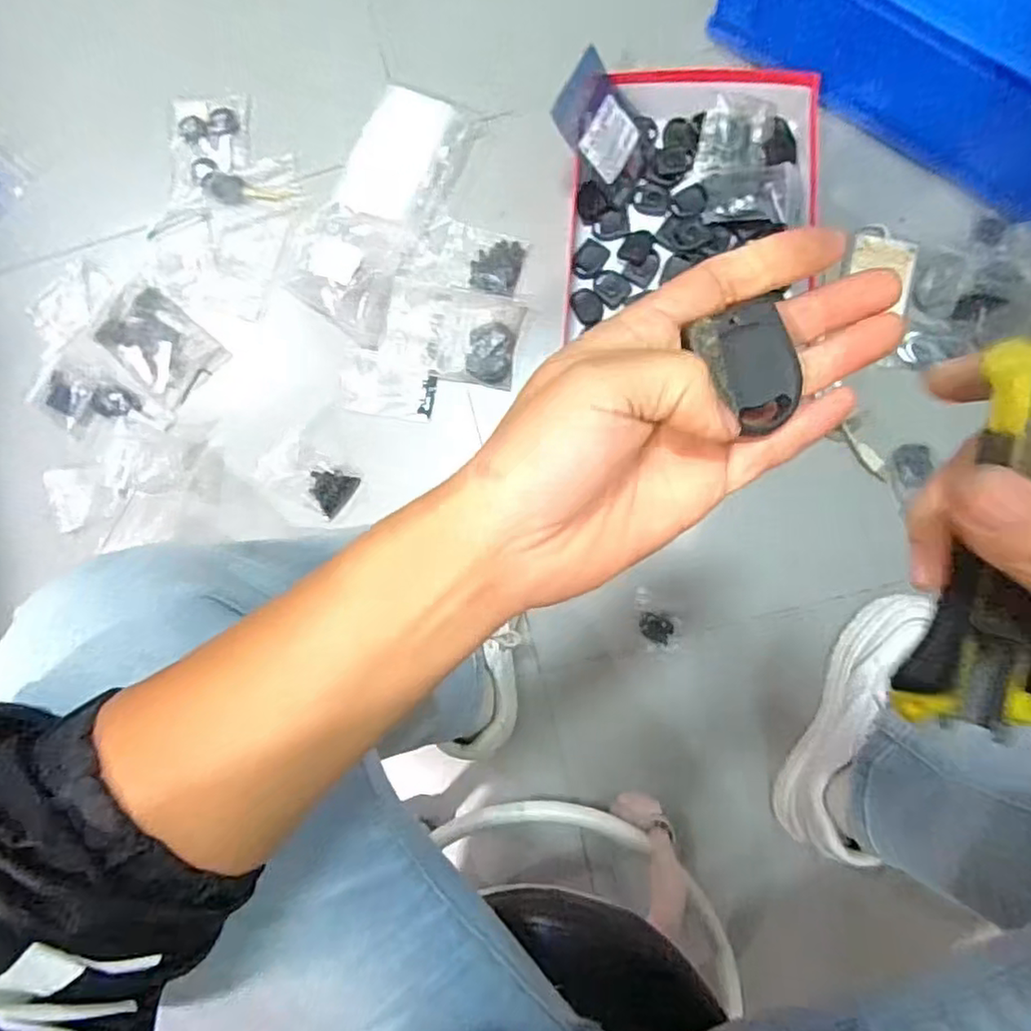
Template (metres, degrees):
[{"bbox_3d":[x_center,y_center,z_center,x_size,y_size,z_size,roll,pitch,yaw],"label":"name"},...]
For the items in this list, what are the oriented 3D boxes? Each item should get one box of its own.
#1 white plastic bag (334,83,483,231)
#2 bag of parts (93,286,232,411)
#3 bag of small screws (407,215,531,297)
[{"bbox_3d":[-0.119,-0.387,0.692,0.118,0.014,0.147,23,89,7],"label":"white plastic bag"},{"bbox_3d":[-0.397,-0.187,0.708,0.128,0.017,0.092,41,91,7],"label":"bag of parts"},{"bbox_3d":[-0.050,-0.277,0.688,0.117,0.010,0.074,16,88,7],"label":"bag of small screws"}]

